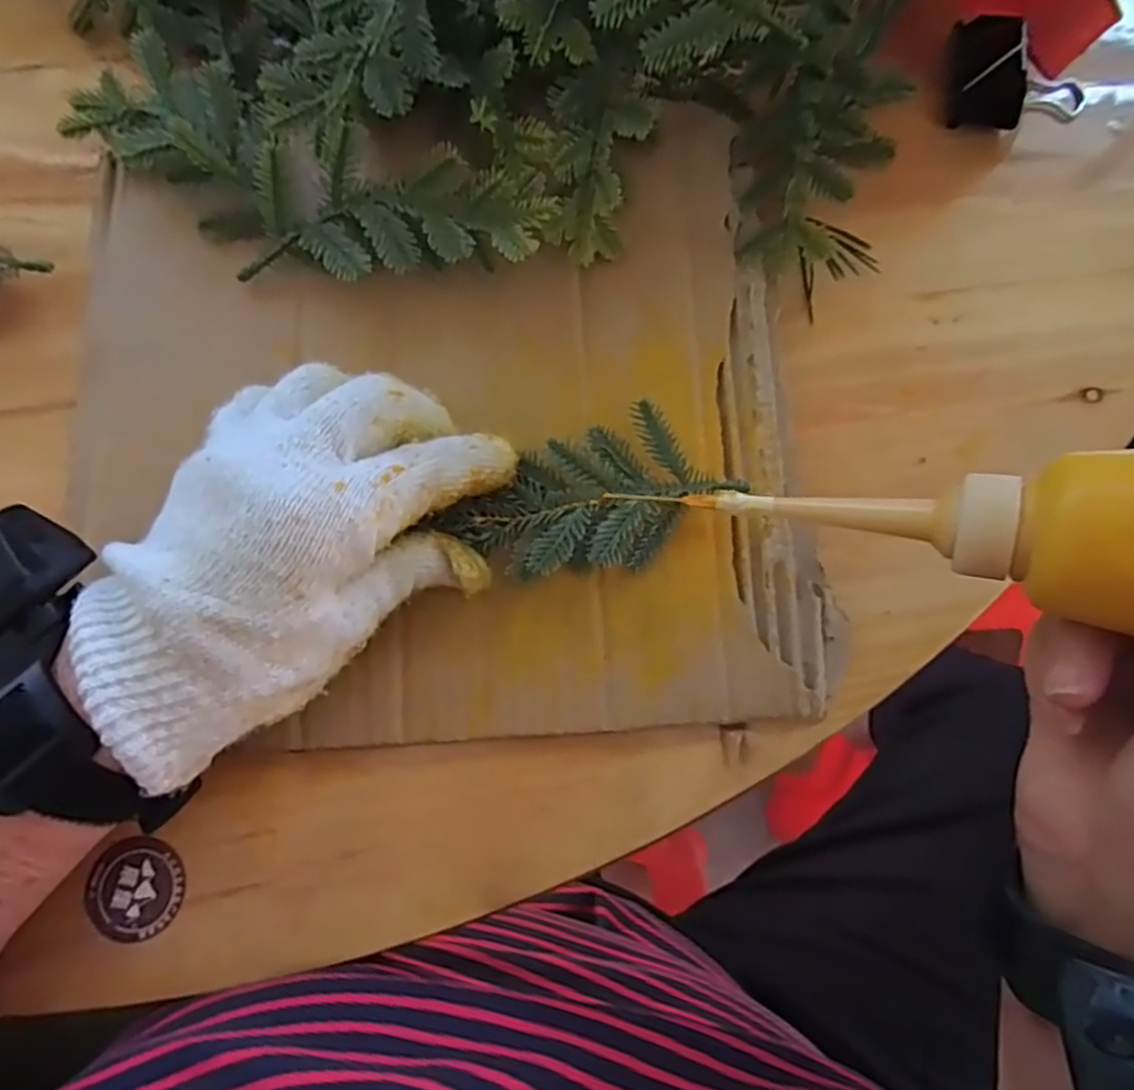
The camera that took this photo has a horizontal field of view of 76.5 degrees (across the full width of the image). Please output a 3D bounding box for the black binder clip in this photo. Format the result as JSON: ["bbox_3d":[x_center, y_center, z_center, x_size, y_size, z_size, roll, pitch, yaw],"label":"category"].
[{"bbox_3d":[0.202,-0.208,0.314,0.059,0.029,0.051,7,80,0],"label":"black binder clip"}]

